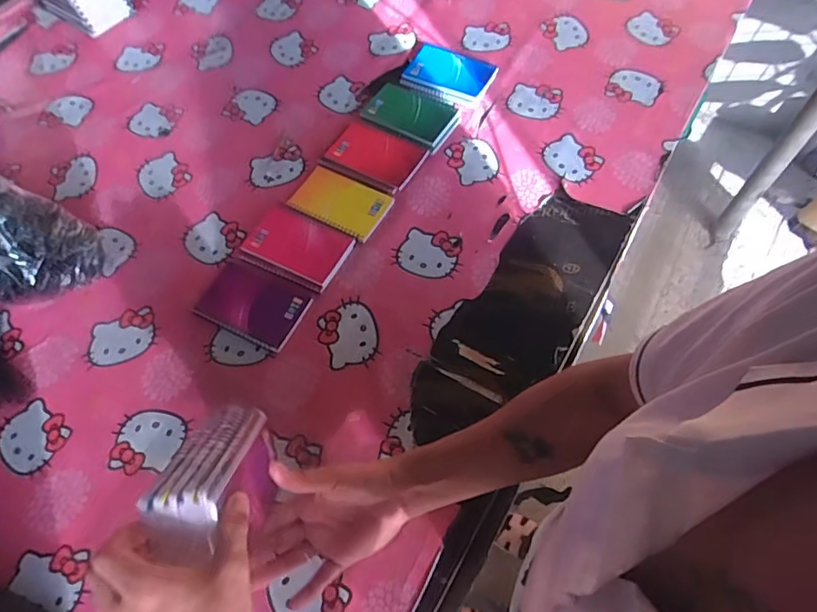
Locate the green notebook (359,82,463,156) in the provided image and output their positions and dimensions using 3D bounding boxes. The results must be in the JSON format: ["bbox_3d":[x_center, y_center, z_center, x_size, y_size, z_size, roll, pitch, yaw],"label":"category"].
[{"bbox_3d":[0.002,-0.294,0.798,0.141,0.017,0.096,27,67,17],"label":"green notebook"}]

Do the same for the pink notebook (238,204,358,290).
[{"bbox_3d":[-0.150,-0.079,0.693,0.133,0.014,0.092,23,66,15],"label":"pink notebook"}]

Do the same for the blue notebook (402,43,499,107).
[{"bbox_3d":[0.061,-0.367,0.826,0.136,0.017,0.101,22,65,15],"label":"blue notebook"}]

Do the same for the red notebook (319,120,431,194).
[{"bbox_3d":[-0.049,-0.220,0.759,0.141,0.018,0.096,22,69,20],"label":"red notebook"}]

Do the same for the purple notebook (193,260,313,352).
[{"bbox_3d":[-0.199,-0.003,0.663,0.132,0.014,0.082,23,66,15],"label":"purple notebook"}]

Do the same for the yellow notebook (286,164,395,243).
[{"bbox_3d":[-0.094,-0.147,0.725,0.131,0.012,0.082,27,66,11],"label":"yellow notebook"}]

